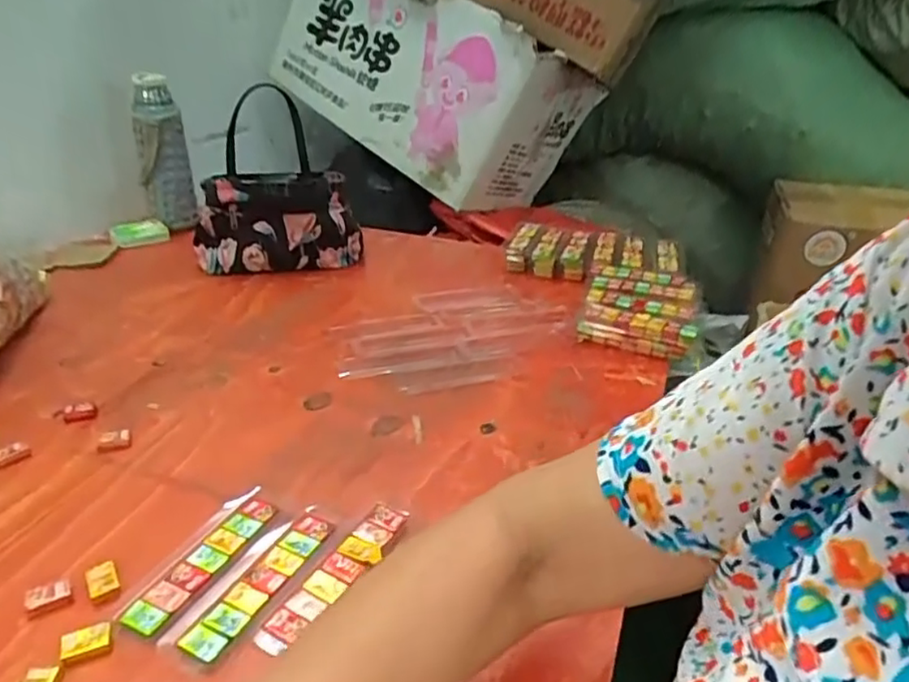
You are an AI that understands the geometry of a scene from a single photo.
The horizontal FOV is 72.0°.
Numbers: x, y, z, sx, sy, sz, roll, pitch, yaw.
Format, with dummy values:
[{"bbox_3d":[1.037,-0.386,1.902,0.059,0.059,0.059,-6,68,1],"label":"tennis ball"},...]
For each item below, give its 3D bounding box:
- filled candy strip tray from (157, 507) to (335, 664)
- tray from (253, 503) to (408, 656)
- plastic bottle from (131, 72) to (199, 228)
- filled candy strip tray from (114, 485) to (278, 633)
[{"bbox_3d":[-0.131,0.154,0.413,0.042,0.005,0.124,15,31,22],"label":"filled candy strip tray"},{"bbox_3d":[-0.076,0.153,0.415,0.033,0.006,0.129,15,31,23],"label":"tray"},{"bbox_3d":[-0.452,-0.288,0.972,0.070,0.234,0.067,-9,31,-19],"label":"plastic bottle"},{"bbox_3d":[-0.170,0.145,0.424,0.034,0.009,0.119,13,31,20],"label":"filled candy strip tray"}]

